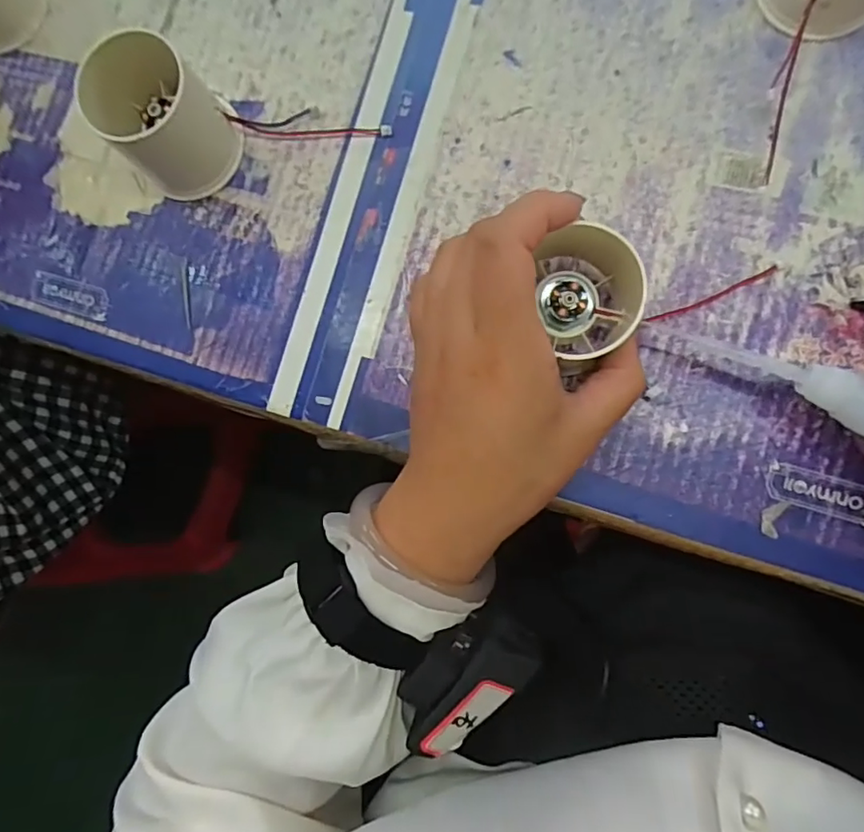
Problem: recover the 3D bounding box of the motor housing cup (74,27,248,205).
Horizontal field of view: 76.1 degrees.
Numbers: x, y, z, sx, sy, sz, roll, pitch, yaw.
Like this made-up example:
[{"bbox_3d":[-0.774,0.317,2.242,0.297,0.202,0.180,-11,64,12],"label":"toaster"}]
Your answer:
[{"bbox_3d":[-0.126,-0.141,0.260,0.049,0.053,0.051,0,86,8],"label":"motor housing cup"}]

